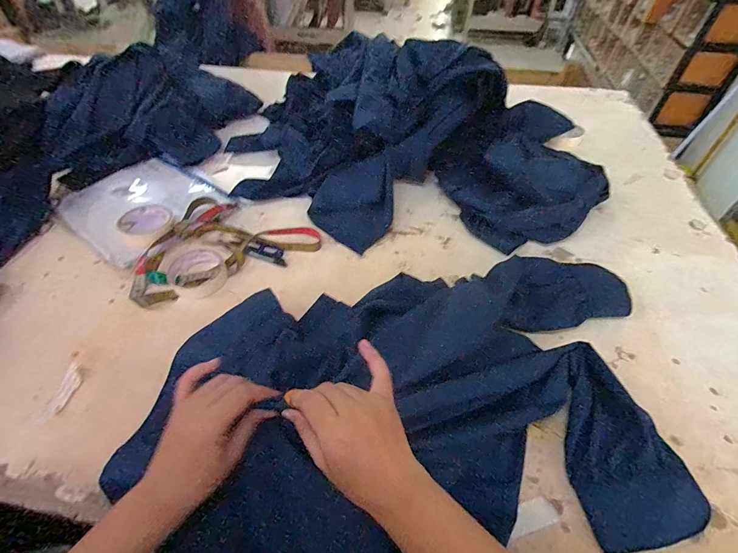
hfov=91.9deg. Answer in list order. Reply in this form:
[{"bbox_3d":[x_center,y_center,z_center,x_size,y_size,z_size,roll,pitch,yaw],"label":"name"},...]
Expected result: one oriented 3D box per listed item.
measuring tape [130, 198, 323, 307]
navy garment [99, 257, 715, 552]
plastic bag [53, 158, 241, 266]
[{"bbox_3d":[-0.252,-0.071,0.613,0.293,0.032,0.188,-21,50,-17],"label":"measuring tape"},{"bbox_3d":[0.060,0.118,0.396,0.578,0.083,0.334,-7,48,-6],"label":"navy garment"},{"bbox_3d":[-0.429,-0.145,0.687,0.296,0.037,0.249,28,52,31],"label":"plastic bag"}]

